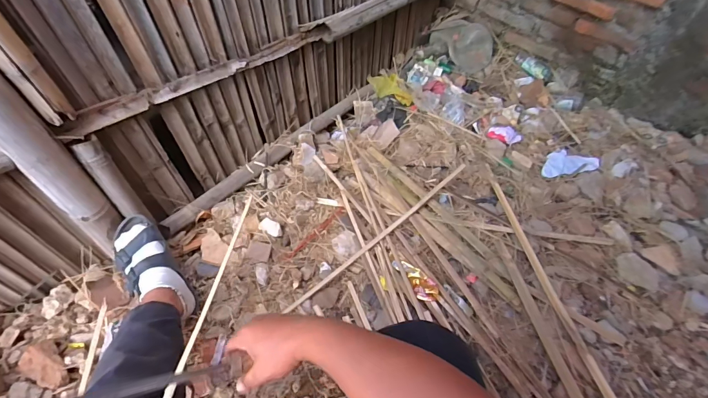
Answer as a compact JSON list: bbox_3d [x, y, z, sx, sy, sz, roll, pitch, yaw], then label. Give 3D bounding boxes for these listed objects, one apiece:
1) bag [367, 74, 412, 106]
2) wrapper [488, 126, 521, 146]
[{"bbox_3d":[0.144,-0.405,1.357,0.098,0.049,0.188,-27,57,-23],"label":"bag"},{"bbox_3d":[0.495,-0.211,1.192,0.107,0.043,0.058,24,53,15],"label":"wrapper"}]

